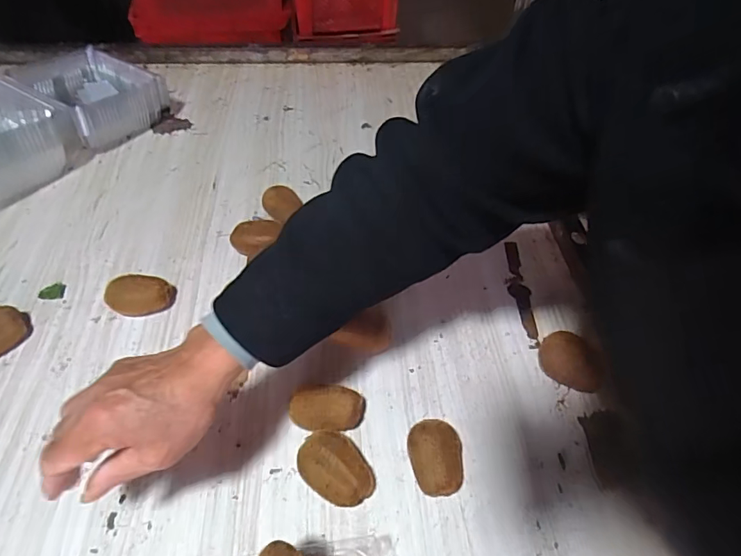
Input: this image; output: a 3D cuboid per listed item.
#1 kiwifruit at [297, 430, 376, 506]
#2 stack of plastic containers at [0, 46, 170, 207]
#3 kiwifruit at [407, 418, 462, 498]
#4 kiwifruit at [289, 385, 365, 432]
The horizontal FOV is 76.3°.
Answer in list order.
[{"bbox_3d":[-0.034,0.182,0.452,0.074,0.037,0.054,37,58,23],"label":"kiwifruit"},{"bbox_3d":[-0.512,-0.251,0.739,0.191,0.110,0.343,38,58,24],"label":"stack of plastic containers"},{"bbox_3d":[0.061,0.175,0.458,0.047,0.042,0.066,0,51,-3],"label":"kiwifruit"},{"bbox_3d":[-0.045,0.137,0.484,0.073,0.038,0.044,1,51,-3],"label":"kiwifruit"}]

